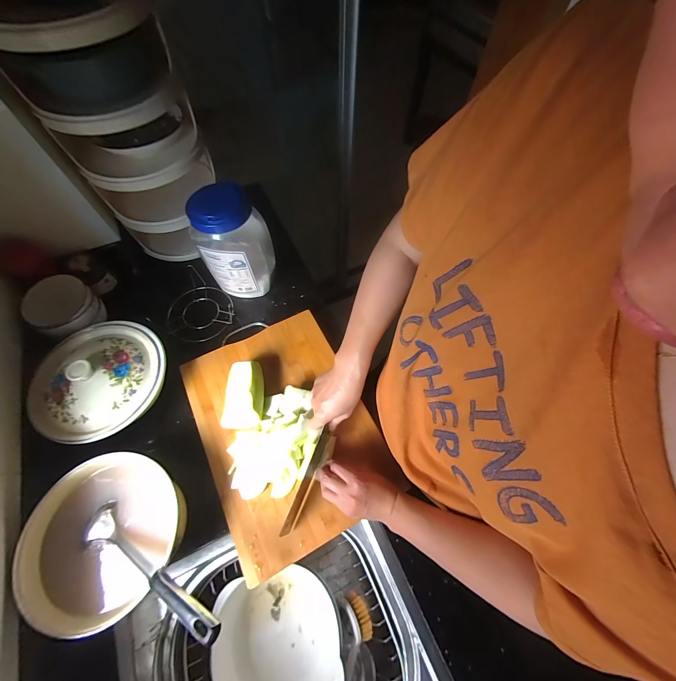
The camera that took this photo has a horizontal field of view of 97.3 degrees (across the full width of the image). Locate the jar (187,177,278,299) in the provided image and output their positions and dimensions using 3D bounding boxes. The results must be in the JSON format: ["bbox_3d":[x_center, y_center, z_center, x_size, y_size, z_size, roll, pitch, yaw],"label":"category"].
[{"bbox_3d":[-0.206,-0.202,0.620,0.119,0.208,0.121,0,63,0],"label":"jar"}]

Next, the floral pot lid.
[{"bbox_3d":[-0.421,0.057,0.508,0.203,0.055,0.213,0,63,0],"label":"floral pot lid"}]

